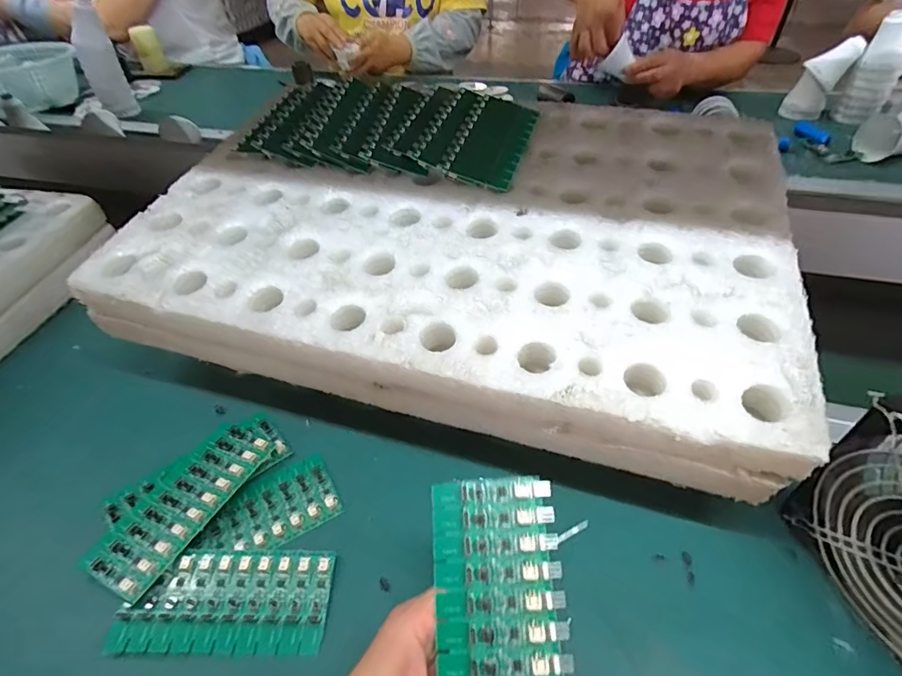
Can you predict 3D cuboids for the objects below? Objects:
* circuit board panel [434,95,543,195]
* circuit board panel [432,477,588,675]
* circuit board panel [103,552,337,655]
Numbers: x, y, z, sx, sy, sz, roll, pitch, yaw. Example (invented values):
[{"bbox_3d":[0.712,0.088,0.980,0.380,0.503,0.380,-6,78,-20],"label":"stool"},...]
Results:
[{"bbox_3d":[0.042,-0.197,0.473,0.067,0.007,0.131,20,57,6],"label":"circuit board panel"},{"bbox_3d":[0.027,0.146,0.248,0.067,0.005,0.138,-4,64,3],"label":"circuit board panel"},{"bbox_3d":[-0.152,0.177,0.325,0.137,0.011,0.060,-3,45,2],"label":"circuit board panel"}]

